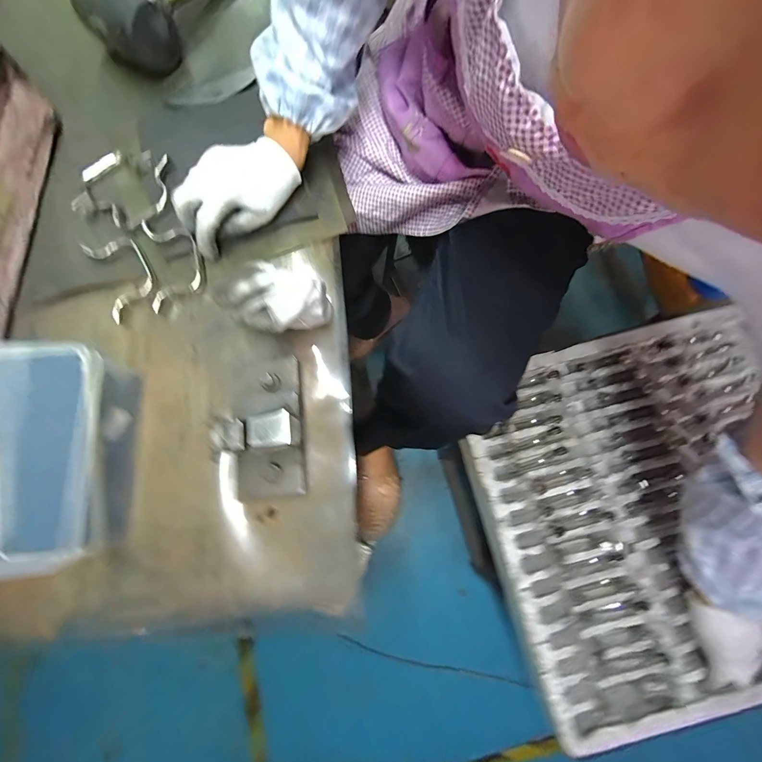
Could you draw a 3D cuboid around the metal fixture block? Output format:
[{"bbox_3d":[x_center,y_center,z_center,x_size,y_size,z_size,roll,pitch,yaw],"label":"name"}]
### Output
[{"bbox_3d":[-0.104,0.038,0.309,0.059,0.071,0.123,-8,77,-1],"label":"metal fixture block"}]

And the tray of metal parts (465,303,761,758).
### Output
[{"bbox_3d":[0.439,0.190,0.556,0.536,0.061,0.535,-15,77,-3],"label":"tray of metal parts"}]

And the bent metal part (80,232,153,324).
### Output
[{"bbox_3d":[-0.281,-0.118,0.377,0.054,0.016,0.094,-28,78,-6],"label":"bent metal part"}]

